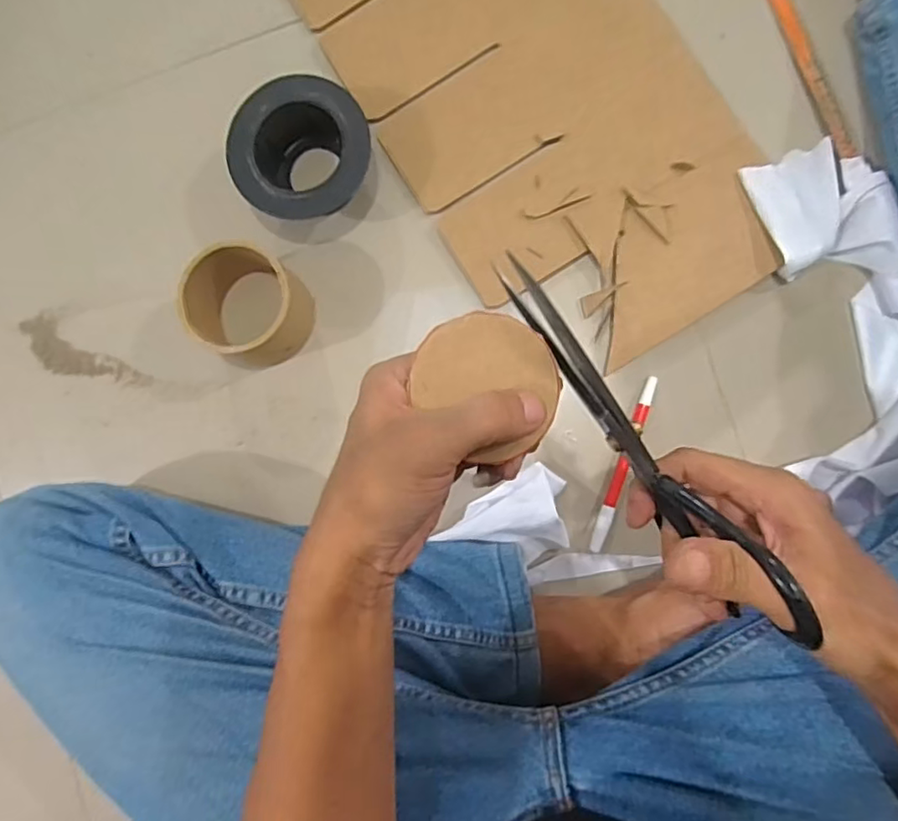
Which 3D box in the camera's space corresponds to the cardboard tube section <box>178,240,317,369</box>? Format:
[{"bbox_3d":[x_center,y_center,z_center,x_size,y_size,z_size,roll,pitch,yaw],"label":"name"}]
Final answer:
[{"bbox_3d":[-0.154,-0.080,0.469,0.092,0.060,0.083,18,90,5],"label":"cardboard tube section"}]

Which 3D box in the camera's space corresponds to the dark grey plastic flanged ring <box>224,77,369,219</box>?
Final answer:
[{"bbox_3d":[-0.114,-0.199,0.477,0.103,0.053,0.103,0,88,5],"label":"dark grey plastic flanged ring"}]

